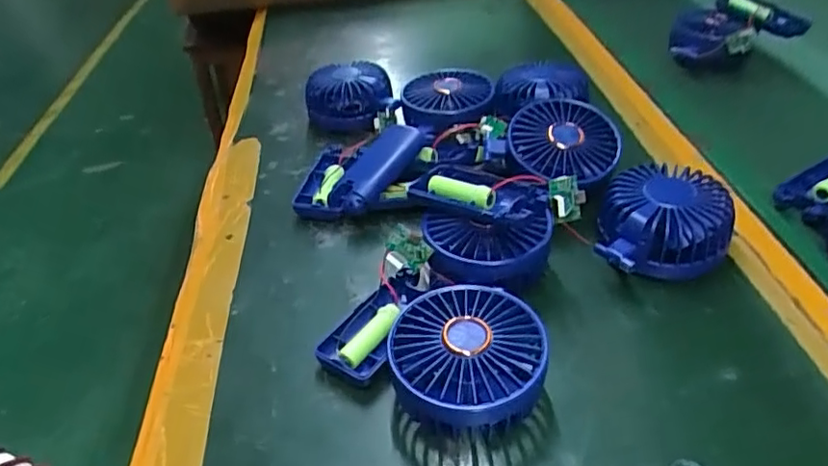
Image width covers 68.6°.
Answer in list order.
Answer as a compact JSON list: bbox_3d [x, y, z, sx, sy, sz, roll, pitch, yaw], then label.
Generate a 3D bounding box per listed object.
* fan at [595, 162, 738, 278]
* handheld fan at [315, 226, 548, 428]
[{"bbox_3d":[0.174,-0.004,0.421,0.087,0.048,0.087,7,40,15],"label":"fan"},{"bbox_3d":[0.013,0.062,0.361,0.139,0.048,0.097,26,48,33],"label":"handheld fan"}]

